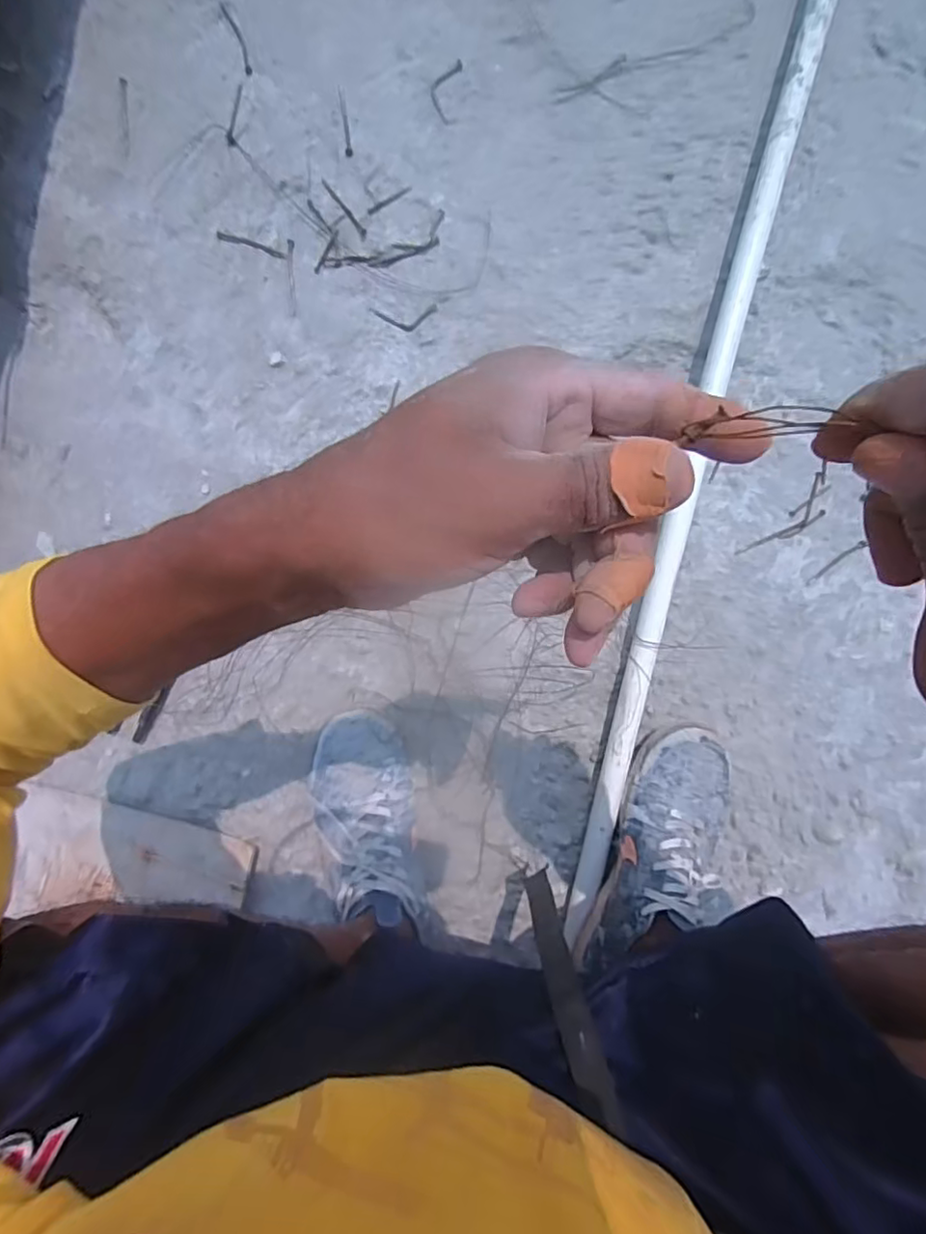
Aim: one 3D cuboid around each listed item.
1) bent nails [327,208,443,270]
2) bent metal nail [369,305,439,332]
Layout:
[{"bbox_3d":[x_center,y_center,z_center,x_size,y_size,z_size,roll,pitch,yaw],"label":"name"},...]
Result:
[{"bbox_3d":[-0.075,-0.375,0.610,0.129,0.004,0.031,-23,92,1],"label":"bent nails"},{"bbox_3d":[-0.060,-0.307,0.615,0.068,0.004,0.025,-5,92,1],"label":"bent metal nail"}]

